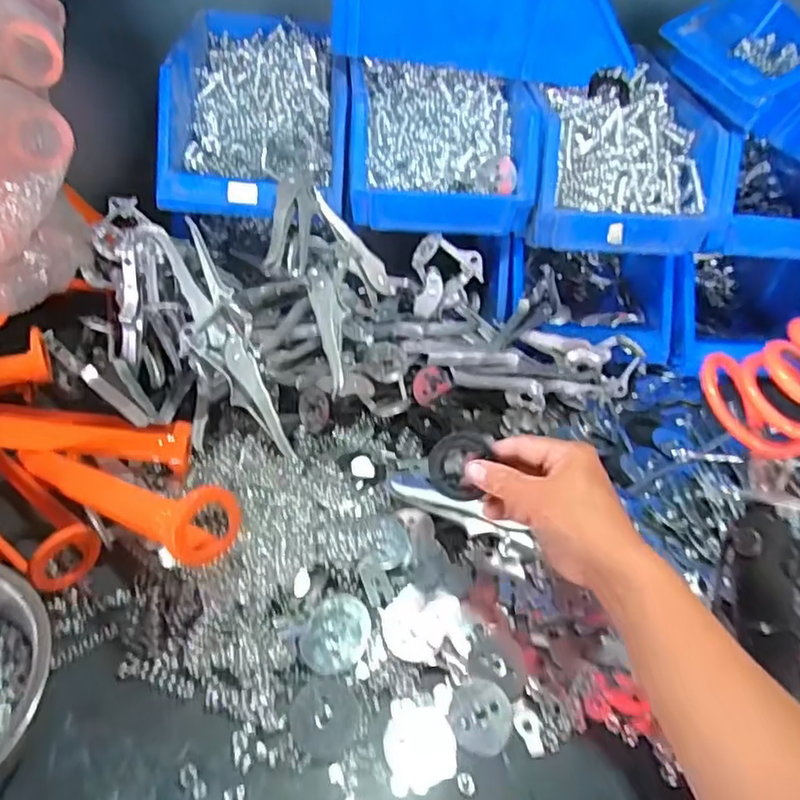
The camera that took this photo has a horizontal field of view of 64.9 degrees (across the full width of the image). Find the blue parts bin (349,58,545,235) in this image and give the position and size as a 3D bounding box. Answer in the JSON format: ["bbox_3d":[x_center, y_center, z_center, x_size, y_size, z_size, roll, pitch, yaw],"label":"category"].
[{"bbox_3d":[0.042,-0.292,0.721,0.194,0.121,0.188,1,42,-7],"label":"blue parts bin"}]

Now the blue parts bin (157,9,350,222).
[{"bbox_3d":[-0.168,-0.361,0.766,0.193,0.118,0.349,0,42,-7],"label":"blue parts bin"}]

